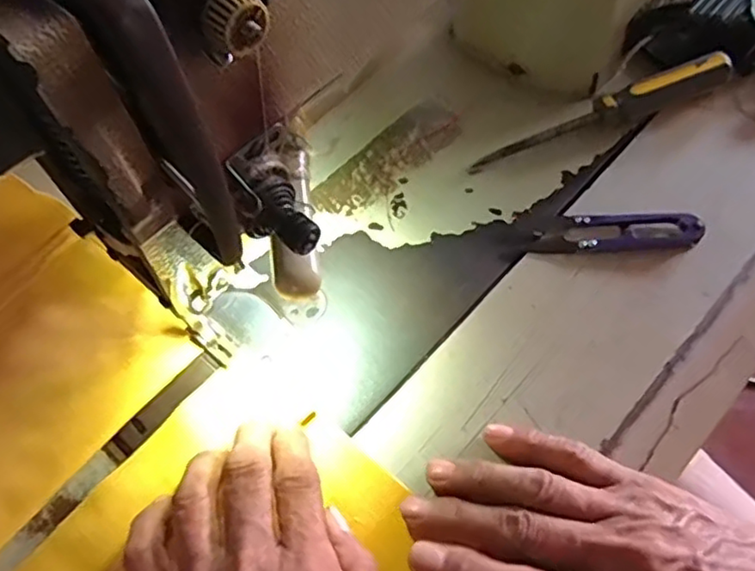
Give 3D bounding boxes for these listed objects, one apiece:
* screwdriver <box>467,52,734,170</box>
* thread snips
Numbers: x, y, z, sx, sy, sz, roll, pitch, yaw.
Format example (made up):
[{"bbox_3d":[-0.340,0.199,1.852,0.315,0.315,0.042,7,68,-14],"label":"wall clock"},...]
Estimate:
[{"bbox_3d":[0.136,-0.103,0.388,0.164,0.022,0.018,-19,61,-7],"label":"screwdriver"},{"bbox_3d":[0.122,-0.030,0.359,0.106,0.010,0.024,0,61,4],"label":"thread snips"}]

